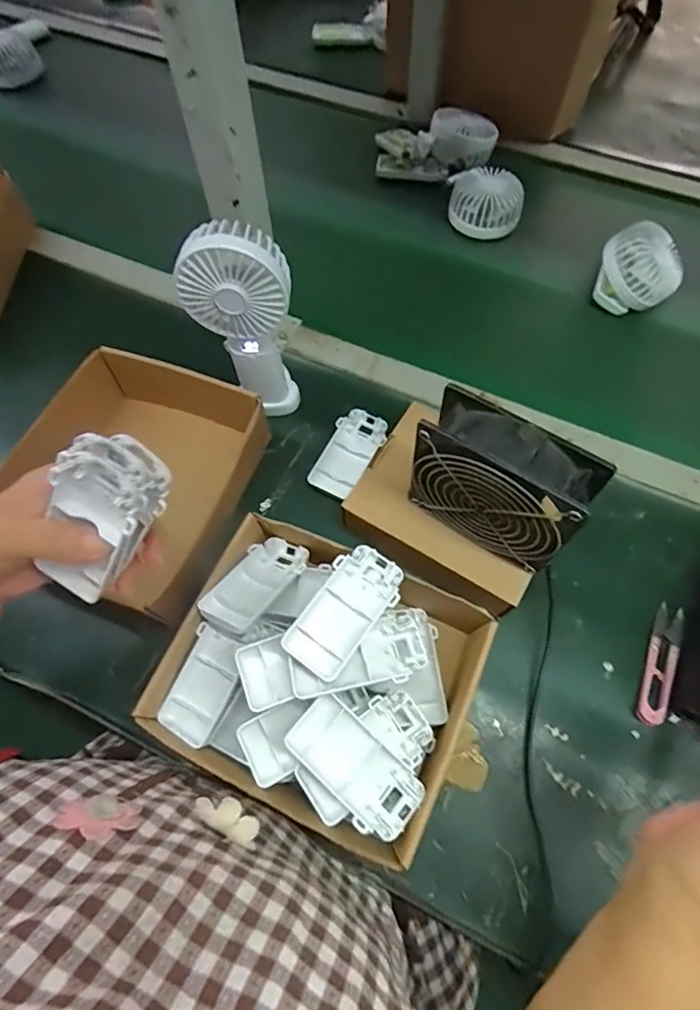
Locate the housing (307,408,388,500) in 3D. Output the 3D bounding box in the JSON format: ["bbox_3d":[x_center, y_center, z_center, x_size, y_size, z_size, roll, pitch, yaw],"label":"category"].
[{"bbox_3d":[-0.001,-0.052,0.503,0.047,0.013,0.095,23,69,11],"label":"housing"}]

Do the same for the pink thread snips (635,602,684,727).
[{"bbox_3d":[0.260,0.132,0.422,0.023,0.009,0.102,22,69,10],"label":"pink thread snips"}]

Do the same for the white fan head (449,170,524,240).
[{"bbox_3d":[0.169,-0.377,0.630,0.089,0.061,0.077,12,68,6],"label":"white fan head"}]

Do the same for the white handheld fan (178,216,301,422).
[{"bbox_3d":[-0.091,-0.151,0.451,0.086,0.192,0.052,-15,67,-5],"label":"white handheld fan"}]

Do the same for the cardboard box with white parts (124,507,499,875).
[{"bbox_3d":[-0.019,0.124,0.384,0.211,0.092,0.178,21,69,10],"label":"cardboard box with white parts"}]

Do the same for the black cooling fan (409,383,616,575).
[{"bbox_3d":[0.105,-0.013,0.365,0.115,0.114,0.044,33,71,14],"label":"black cooling fan"}]

